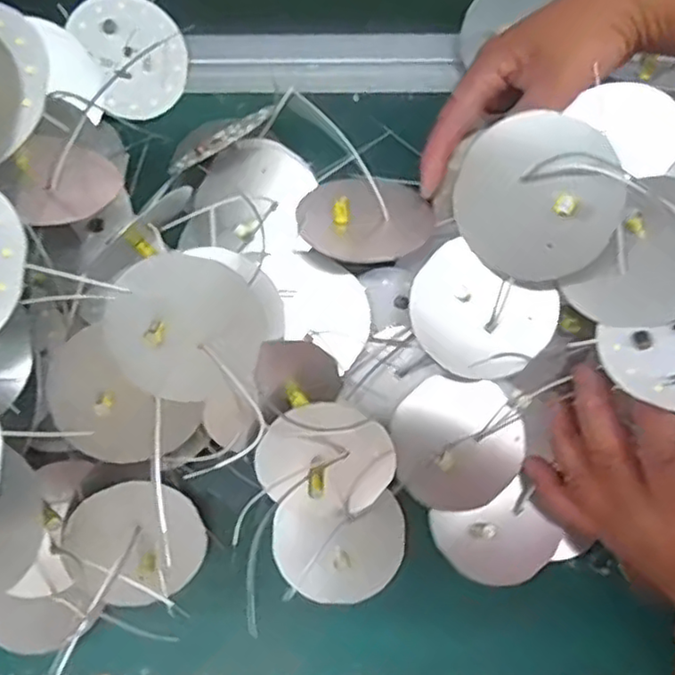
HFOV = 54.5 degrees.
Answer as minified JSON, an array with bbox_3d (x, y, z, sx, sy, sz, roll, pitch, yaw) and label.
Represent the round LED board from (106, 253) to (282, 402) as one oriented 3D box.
[{"bbox_3d":[-0.073,-0.003,0.321,0.077,0.009,0.070,-4,108,-12],"label":"round LED board"}]

